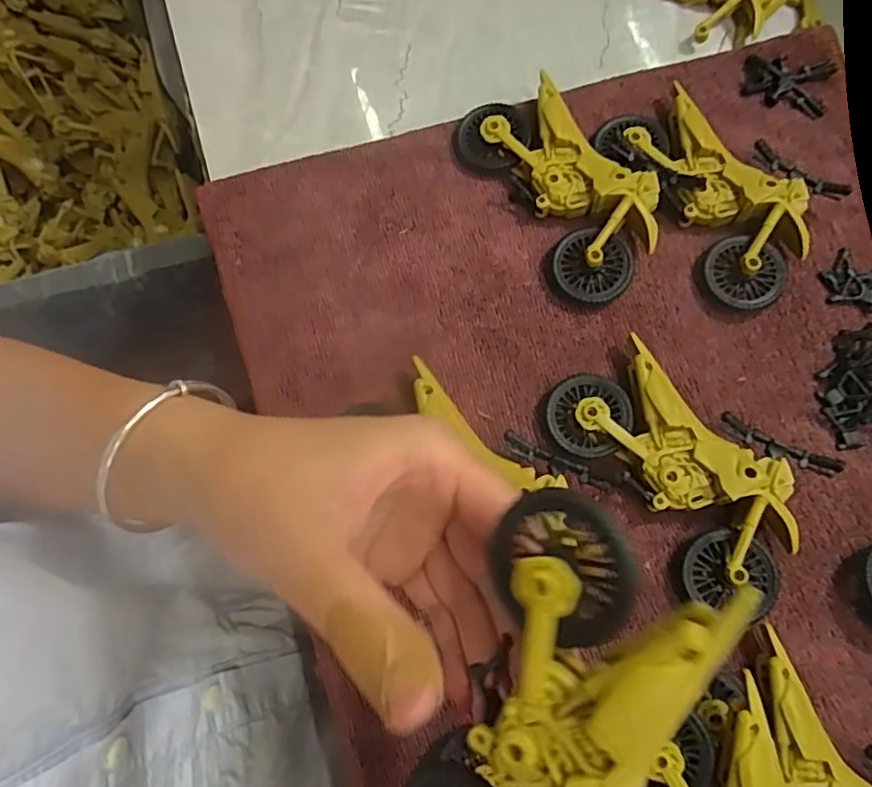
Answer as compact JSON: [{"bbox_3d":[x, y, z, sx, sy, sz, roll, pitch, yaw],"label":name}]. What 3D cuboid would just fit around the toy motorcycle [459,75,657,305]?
[{"bbox_3d":[0.061,-0.100,0.300,0.057,0.023,0.114,-30,76,-8],"label":"toy motorcycle"}]

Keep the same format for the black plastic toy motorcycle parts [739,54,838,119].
[{"bbox_3d":[0.184,-0.165,0.331,0.044,0.006,0.034,19,75,6],"label":"black plastic toy motorcycle parts"}]

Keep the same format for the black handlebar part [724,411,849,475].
[{"bbox_3d":[0.142,0.022,0.262,0.048,0.005,0.011,28,76,21],"label":"black handlebar part"}]

